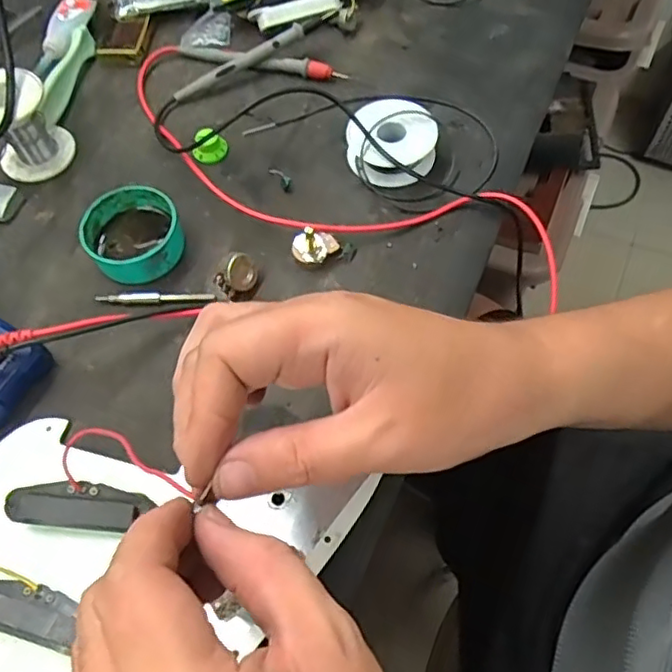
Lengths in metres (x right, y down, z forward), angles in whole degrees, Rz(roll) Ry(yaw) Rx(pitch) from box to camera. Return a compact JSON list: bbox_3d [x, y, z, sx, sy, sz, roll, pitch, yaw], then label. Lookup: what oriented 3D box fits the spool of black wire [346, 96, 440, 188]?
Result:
[{"bbox_3d":[0.039,-0.134,0.424,0.058,0.027,0.059,-1,63,1],"label":"spool of black wire"}]

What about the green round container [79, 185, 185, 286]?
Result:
[{"bbox_3d":[-0.131,-0.064,0.397,0.059,0.026,0.059,-1,63,1],"label":"green round container"}]

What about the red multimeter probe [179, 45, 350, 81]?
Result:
[{"bbox_3d":[-0.059,-0.217,0.480,0.137,0.013,0.015,13,64,8],"label":"red multimeter probe"}]

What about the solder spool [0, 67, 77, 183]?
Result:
[{"bbox_3d":[-0.221,-0.147,0.429,0.055,0.057,0.051,-32,66,-14],"label":"solder spool"}]

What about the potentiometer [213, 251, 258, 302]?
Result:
[{"bbox_3d":[-0.063,-0.038,0.382,0.024,0.015,0.028,27,82,-16],"label":"potentiometer"}]

